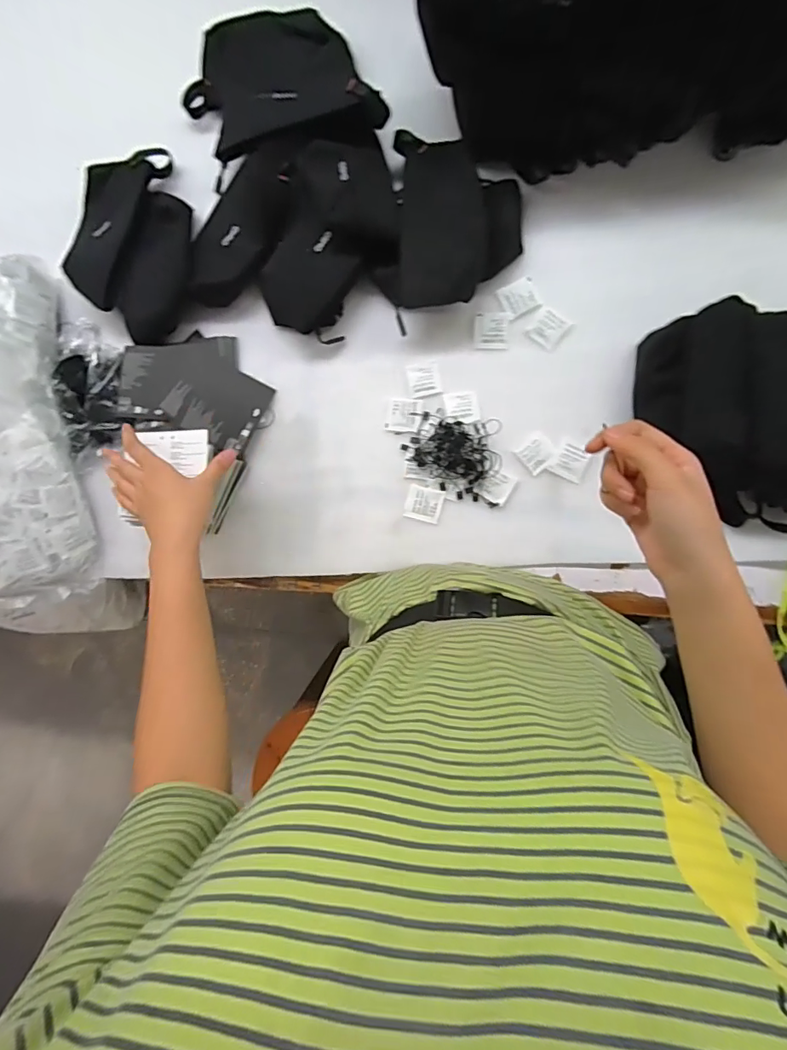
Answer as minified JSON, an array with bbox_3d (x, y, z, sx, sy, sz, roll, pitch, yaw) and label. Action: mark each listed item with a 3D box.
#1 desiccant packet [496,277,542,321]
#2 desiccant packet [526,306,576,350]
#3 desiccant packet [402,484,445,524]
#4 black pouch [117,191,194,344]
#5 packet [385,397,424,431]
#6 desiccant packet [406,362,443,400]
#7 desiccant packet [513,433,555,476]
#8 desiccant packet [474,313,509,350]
[{"bbox_3d":[0.146,-0.262,0.548,0.041,0.004,0.040,-25,86,8],"label":"desiccant packet"},{"bbox_3d":[0.176,-0.222,0.536,0.037,0.004,0.039,41,96,7],"label":"desiccant packet"},{"bbox_3d":[0.036,-0.025,0.560,0.042,0.004,0.039,15,92,9],"label":"desiccant packet"},{"bbox_3d":[-0.294,-0.323,0.606,0.083,0.039,0.184,14,92,9],"label":"black pouch"},{"bbox_3d":[0.013,-0.131,0.567,0.042,0.004,0.038,6,91,9],"label":"packet"},{"bbox_3d":[0.036,-0.169,0.555,0.035,0.004,0.038,-11,88,9],"label":"desiccant packet"},{"bbox_3d":[0.163,-0.081,0.540,0.036,0.004,0.036,-39,84,7],"label":"desiccant packet"},{"bbox_3d":[0.114,-0.226,0.553,0.038,0.004,0.041,3,90,9],"label":"desiccant packet"}]

